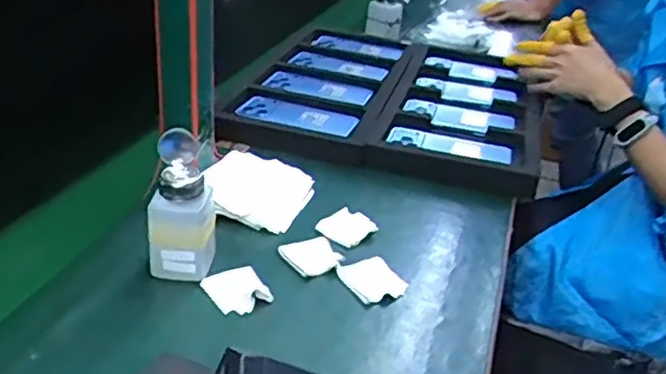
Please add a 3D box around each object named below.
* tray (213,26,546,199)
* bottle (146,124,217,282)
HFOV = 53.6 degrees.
[{"bbox_3d":[0.103,-0.155,1.061,0.444,0.044,0.514,11,31,10],"label":"tray"},{"bbox_3d":[-0.141,0.022,0.606,0.058,0.140,0.055,-2,29,-11],"label":"bottle"}]

